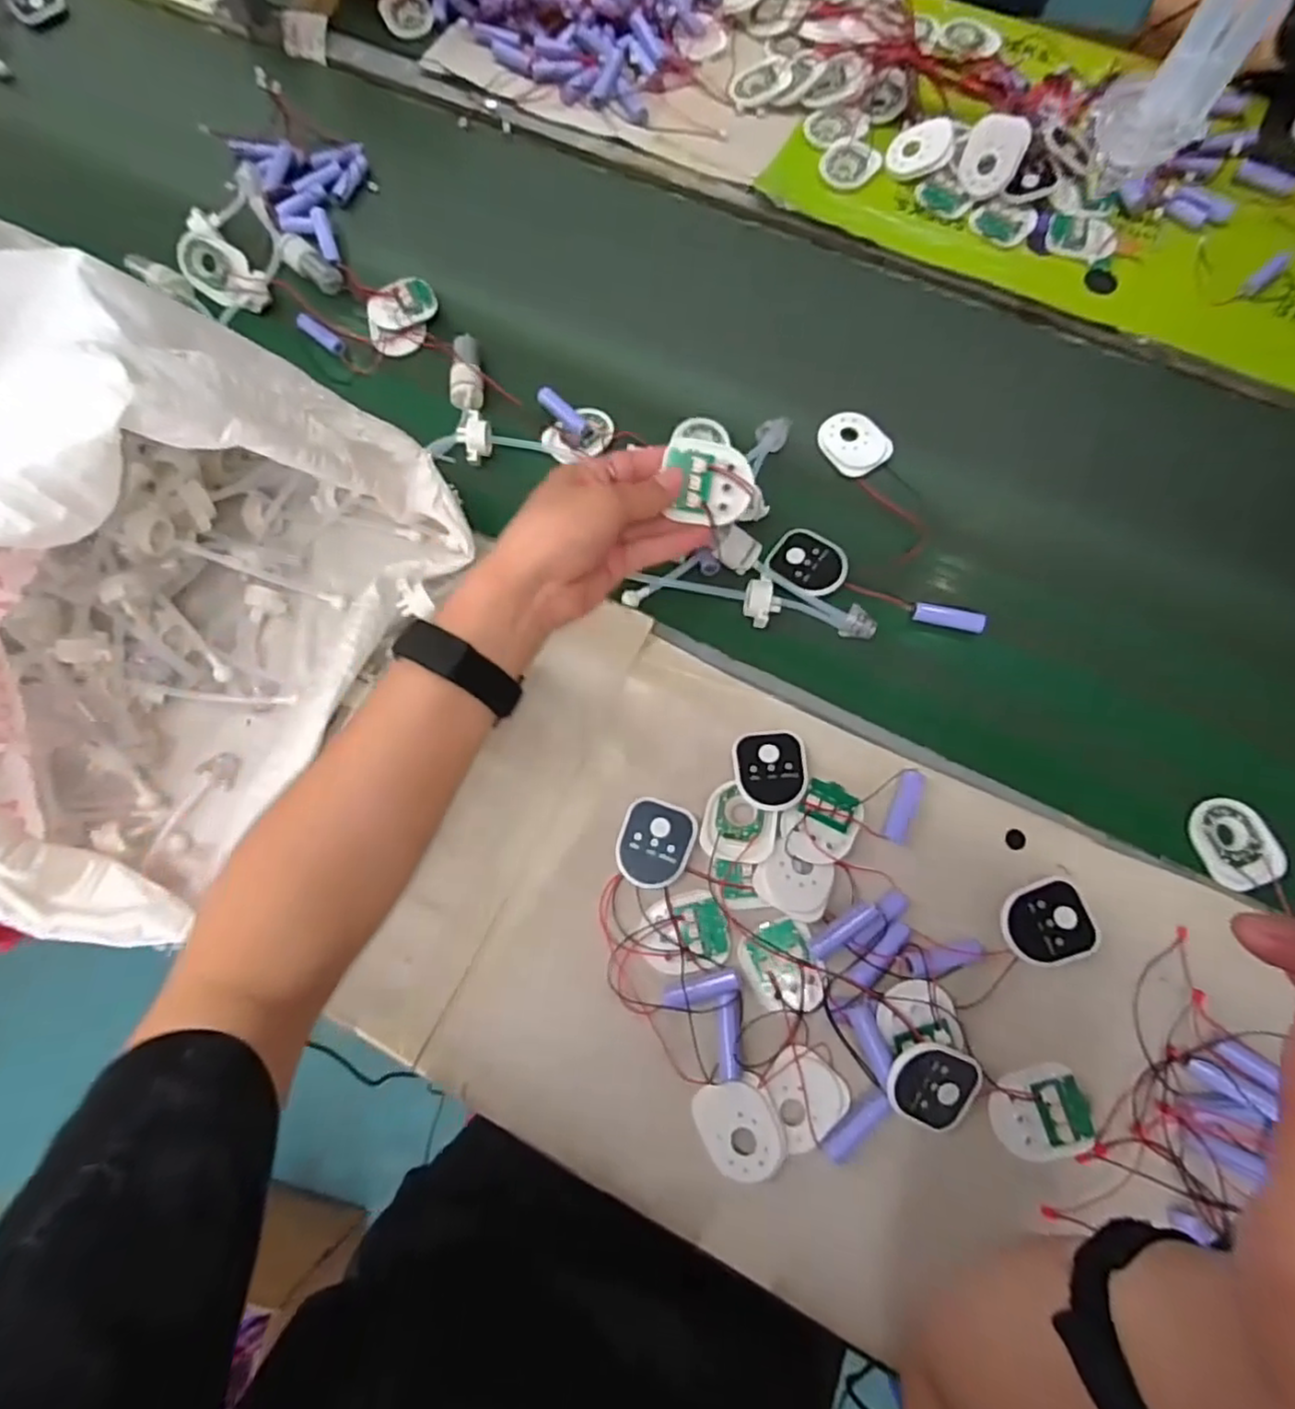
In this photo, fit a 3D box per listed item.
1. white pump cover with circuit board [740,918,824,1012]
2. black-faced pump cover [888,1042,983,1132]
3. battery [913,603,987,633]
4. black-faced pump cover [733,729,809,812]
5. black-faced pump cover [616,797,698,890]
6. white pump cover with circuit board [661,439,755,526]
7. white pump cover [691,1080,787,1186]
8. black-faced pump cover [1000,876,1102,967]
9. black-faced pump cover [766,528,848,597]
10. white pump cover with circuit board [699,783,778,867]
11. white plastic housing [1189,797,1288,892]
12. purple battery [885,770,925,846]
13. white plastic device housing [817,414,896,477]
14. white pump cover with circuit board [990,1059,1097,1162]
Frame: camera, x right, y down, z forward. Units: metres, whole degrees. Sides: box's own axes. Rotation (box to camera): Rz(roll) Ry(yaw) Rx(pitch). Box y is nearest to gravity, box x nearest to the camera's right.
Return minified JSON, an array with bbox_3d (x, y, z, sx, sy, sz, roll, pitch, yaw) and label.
[{"bbox_3d":[0.086,0.168,0.436,0.047,0.007,0.055,-13,73,-2],"label":"white pump cover with circuit board"},{"bbox_3d":[0.169,0.226,0.404,0.055,0.021,0.045,18,75,7],"label":"black-faced pump cover"},{"bbox_3d":[0.224,-0.064,0.509,0.048,0.016,0.014,18,75,7],"label":"battery"},{"bbox_3d":[0.084,0.045,0.467,0.046,0.017,0.056,-2,73,1],"label":"black-faced pump cover"},{"bbox_3d":[0.005,0.096,0.467,0.051,0.020,0.056,15,74,6],"label":"black-faced pump cover"},{"bbox_3d":[0.040,-0.139,0.427,0.051,0.015,0.046,8,106,-13],"label":"white pump cover with circuit board"},{"bbox_3d":[0.056,0.254,0.408,0.045,0.007,0.055,-35,68,6],"label":"white pump cover"},{"bbox_3d":[0.252,0.139,0.430,0.056,0.016,0.047,-21,74,-4],"label":"black-faced pump cover"},{"bbox_3d":[0.124,-0.109,0.521,0.059,0.011,0.044,37,78,12],"label":"black-faced pump cover"},{"bbox_3d":[0.062,0.081,0.461,0.046,0.024,0.050,14,74,6],"label":"white pump cover with circuit board"},{"bbox_3d":[0.396,0.094,0.459,0.042,0.007,0.060,-17,71,16],"label":"white plastic housing"},{"bbox_3d":[0.171,0.069,0.457,0.014,0.015,0.050,20,75,8],"label":"purple battery"},{"bbox_3d":[0.169,-0.215,0.558,0.044,0.011,0.060,-32,75,-8],"label":"white plastic device housing"},{"bbox_3d":[0.236,0.241,0.404,0.060,0.008,0.046,-21,74,-4],"label":"white pump cover with circuit board"}]

